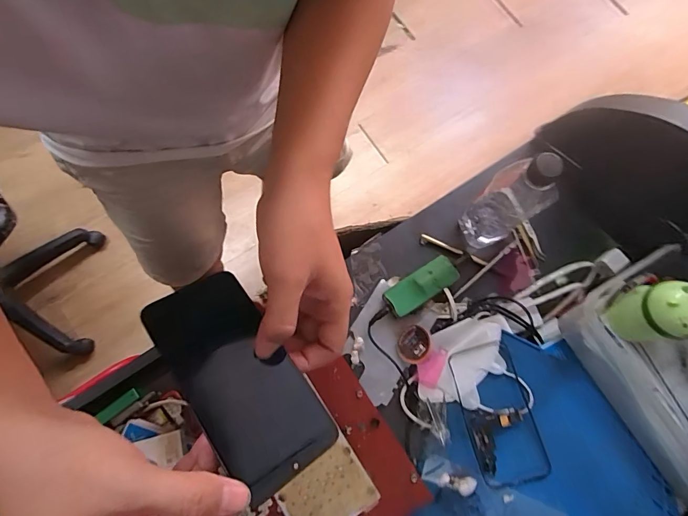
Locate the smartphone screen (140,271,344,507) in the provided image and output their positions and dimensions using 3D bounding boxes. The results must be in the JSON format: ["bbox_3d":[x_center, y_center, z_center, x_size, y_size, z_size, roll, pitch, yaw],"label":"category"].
[{"bbox_3d":[-0.075,0.083,0.283,0.073,0.009,0.150,-29,74,-28],"label":"smartphone screen"}]

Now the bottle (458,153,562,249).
[{"bbox_3d":[0.194,-0.067,0.469,0.056,0.186,0.063,-39,81,-9],"label":"bottle"}]

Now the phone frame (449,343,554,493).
[{"bbox_3d":[0.174,0.177,0.459,0.073,0.007,0.151,-17,68,11],"label":"phone frame"}]

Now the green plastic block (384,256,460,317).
[{"bbox_3d":[0.101,0.038,0.527,0.094,0.029,0.039,-32,80,-8],"label":"green plastic block"}]

